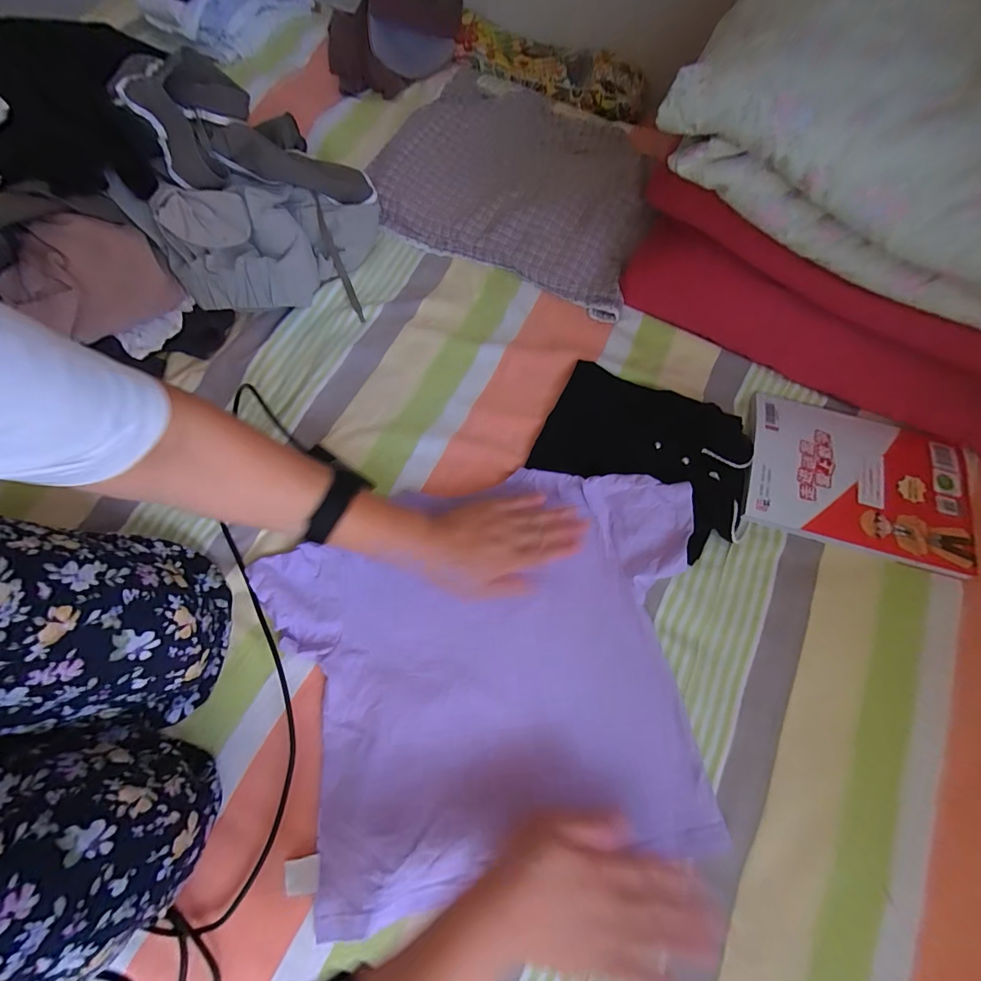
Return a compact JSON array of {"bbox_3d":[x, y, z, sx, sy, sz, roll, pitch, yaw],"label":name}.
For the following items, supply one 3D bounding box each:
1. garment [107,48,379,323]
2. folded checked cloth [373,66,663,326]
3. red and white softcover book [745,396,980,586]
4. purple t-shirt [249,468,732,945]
[{"bbox_3d":[-0.292,-0.366,0.535,0.261,0.139,0.269,-2,71,0],"label":"garment"},{"bbox_3d":[0.056,-0.477,0.635,0.422,0.036,0.366,27,74,9],"label":"folded checked cloth"},{"bbox_3d":[0.419,-0.014,0.489,0.236,0.014,0.170,16,72,6],"label":"red and white softcover book"},{"bbox_3d":[0.002,0.170,0.422,0.431,0.035,0.363,-9,71,-3],"label":"purple t-shirt"}]

